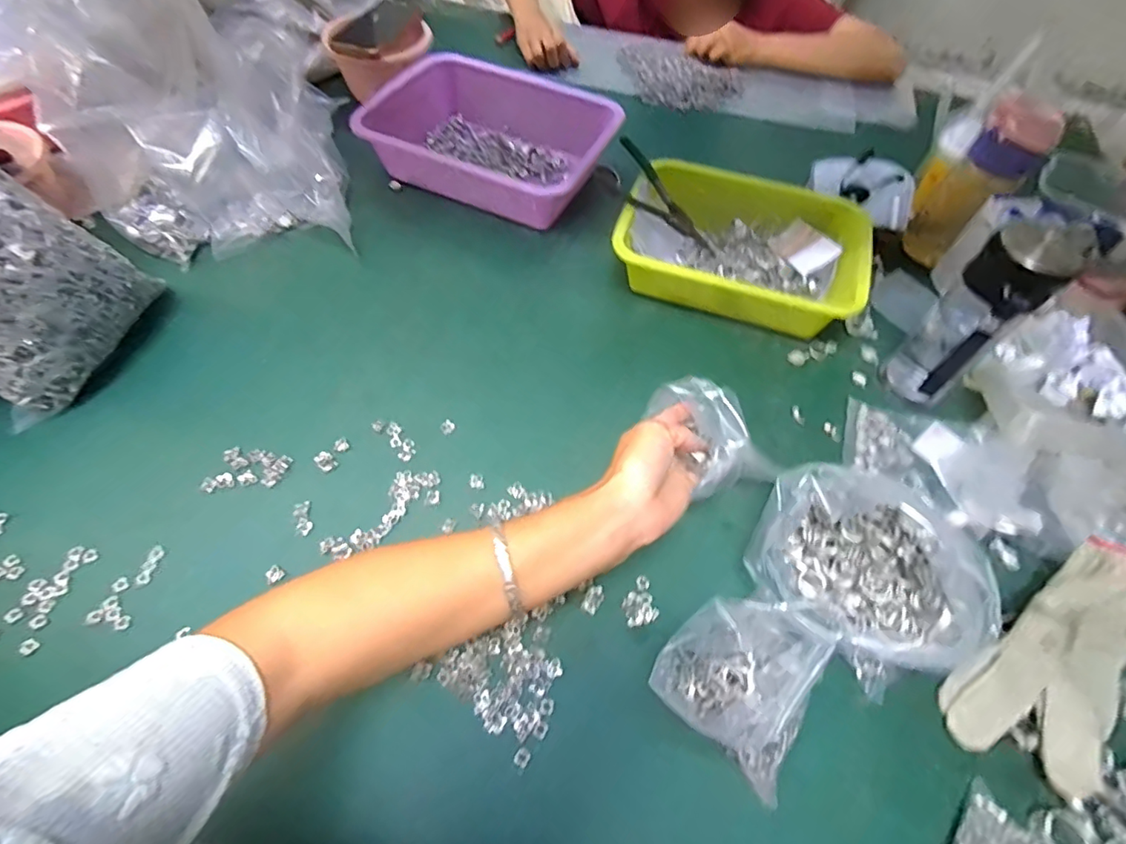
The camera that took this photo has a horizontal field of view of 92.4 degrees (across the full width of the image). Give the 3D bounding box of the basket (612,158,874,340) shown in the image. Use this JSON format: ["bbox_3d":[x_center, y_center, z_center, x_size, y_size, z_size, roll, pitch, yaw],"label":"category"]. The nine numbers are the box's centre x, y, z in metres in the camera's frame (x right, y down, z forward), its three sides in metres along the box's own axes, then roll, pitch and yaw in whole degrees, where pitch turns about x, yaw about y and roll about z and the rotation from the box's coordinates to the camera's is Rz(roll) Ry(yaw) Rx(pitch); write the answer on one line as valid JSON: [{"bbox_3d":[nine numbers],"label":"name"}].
[{"bbox_3d":[0.202,-0.203,0.642,0.268,0.090,0.185,17,57,6],"label":"basket"}]

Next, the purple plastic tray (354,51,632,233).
[{"bbox_3d":[-0.086,-0.385,0.741,0.304,0.094,0.232,19,57,8],"label":"purple plastic tray"}]

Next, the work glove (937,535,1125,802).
[{"bbox_3d":[0.378,0.182,0.402,0.201,0.043,0.096,-40,67,-9],"label":"work glove"}]

